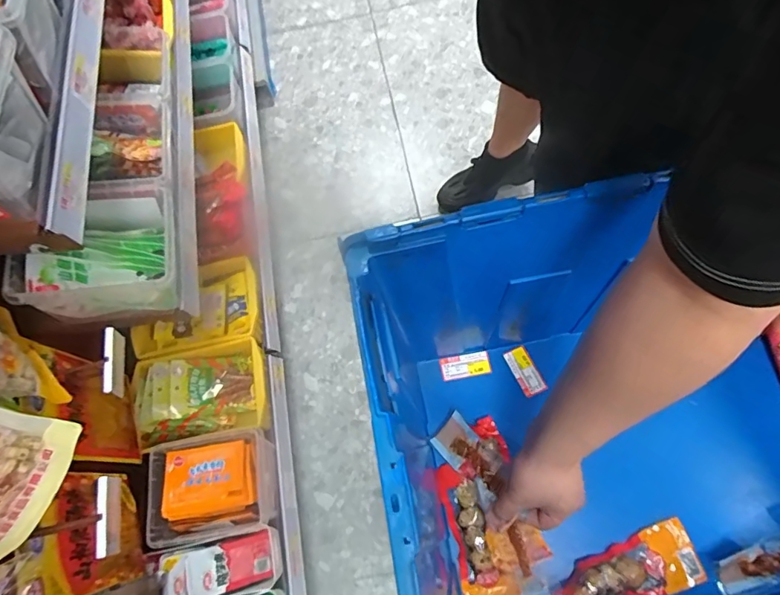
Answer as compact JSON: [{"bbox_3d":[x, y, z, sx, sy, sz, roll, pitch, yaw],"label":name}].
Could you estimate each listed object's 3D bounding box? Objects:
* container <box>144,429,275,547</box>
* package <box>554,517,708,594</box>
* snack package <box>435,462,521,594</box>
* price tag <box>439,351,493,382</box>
[{"bbox_3d":[-0.310,0.329,0.832,0.198,0.091,0.158,-11,67,1],"label":"container"},{"bbox_3d":[0.261,0.306,0.522,0.167,0.021,0.063,-21,68,-3],"label":"package"},{"bbox_3d":[0.100,0.279,0.549,0.059,0.023,0.166,-15,67,0],"label":"snack package"},{"bbox_3d":[0.100,0.091,0.634,0.065,0.004,0.030,-11,74,0],"label":"price tag"}]

